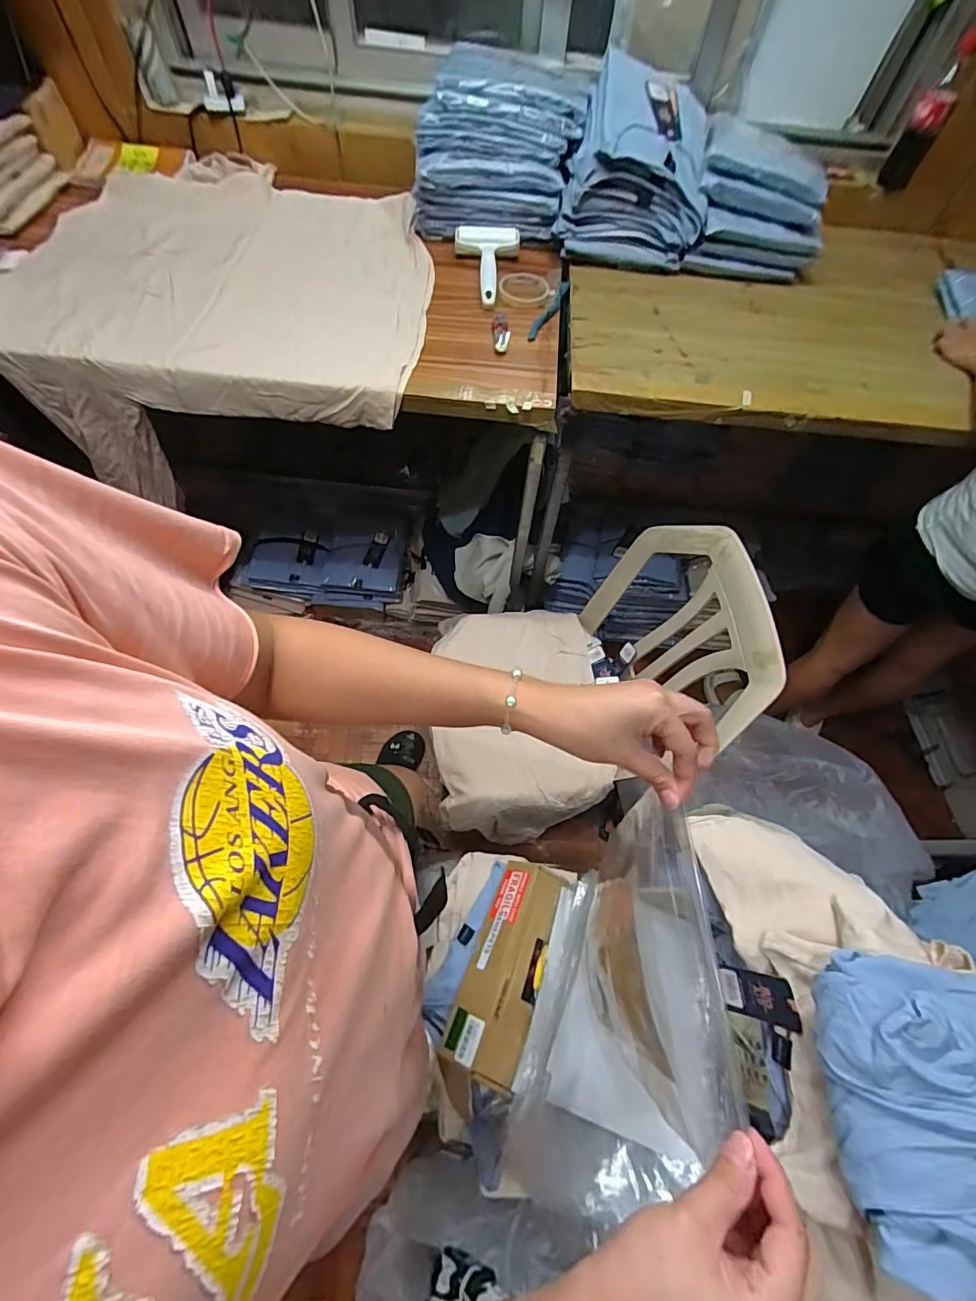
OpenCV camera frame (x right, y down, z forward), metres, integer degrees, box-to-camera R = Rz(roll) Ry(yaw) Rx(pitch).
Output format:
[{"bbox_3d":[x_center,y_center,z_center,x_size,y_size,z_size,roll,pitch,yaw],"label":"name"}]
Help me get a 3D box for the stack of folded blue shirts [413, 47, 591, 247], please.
[{"bbox_3d":[0.022,-0.936,0.925,0.288,0.168,0.319,5,63,-1],"label":"stack of folded blue shirts"}]

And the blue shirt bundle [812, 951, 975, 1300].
[{"bbox_3d":[0.379,0.356,0.371,0.211,0.081,0.201,2,63,-3],"label":"blue shirt bundle"}]

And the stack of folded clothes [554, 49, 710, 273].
[{"bbox_3d":[0.273,-0.870,0.896,0.244,0.159,0.314,11,63,2],"label":"stack of folded clothes"}]

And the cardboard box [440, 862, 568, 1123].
[{"bbox_3d":[0.031,0.455,0.727,0.112,0.076,0.303,11,53,24],"label":"cardboard box"}]

